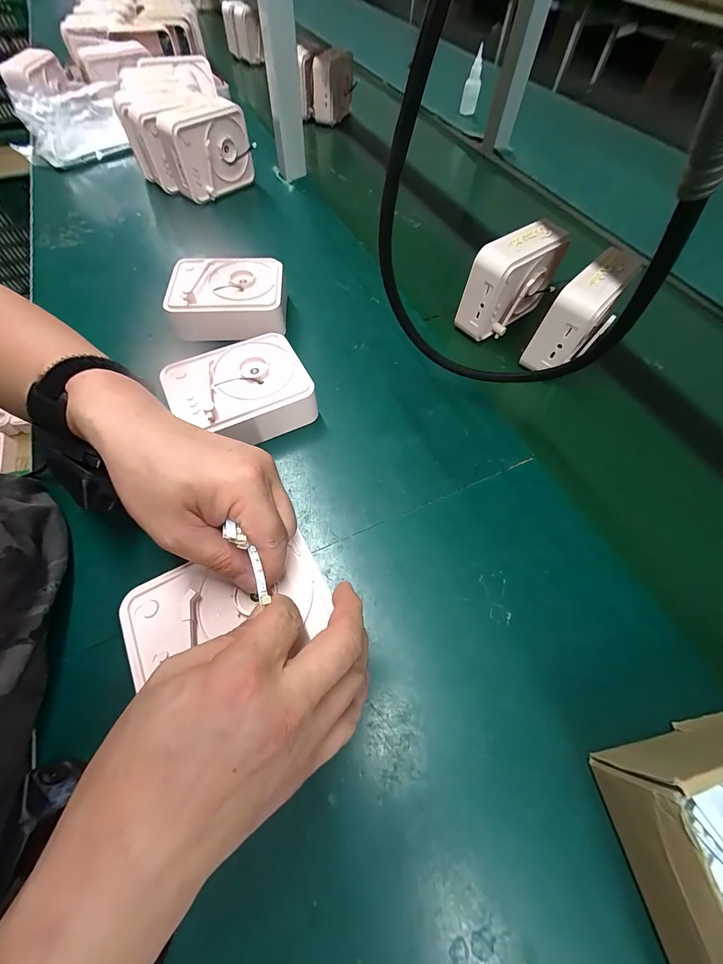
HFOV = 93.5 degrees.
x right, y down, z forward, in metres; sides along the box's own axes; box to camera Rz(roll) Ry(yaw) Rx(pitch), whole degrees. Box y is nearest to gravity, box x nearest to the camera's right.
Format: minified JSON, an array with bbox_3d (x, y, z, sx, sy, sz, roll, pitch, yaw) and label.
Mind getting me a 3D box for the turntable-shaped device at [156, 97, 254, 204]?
[{"bbox_3d":[-0.244,-0.528,0.547,0.130,0.104,0.059,-36,70,-20],"label":"turntable-shaped device"}]

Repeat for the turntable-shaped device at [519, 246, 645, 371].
[{"bbox_3d":[0.236,-0.176,0.371,0.054,0.104,0.091,38,66,15],"label":"turntable-shaped device"}]

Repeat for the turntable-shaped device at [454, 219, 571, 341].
[{"bbox_3d":[0.179,-0.237,0.411,0.111,0.105,0.054,-35,70,-20],"label":"turntable-shaped device"}]

